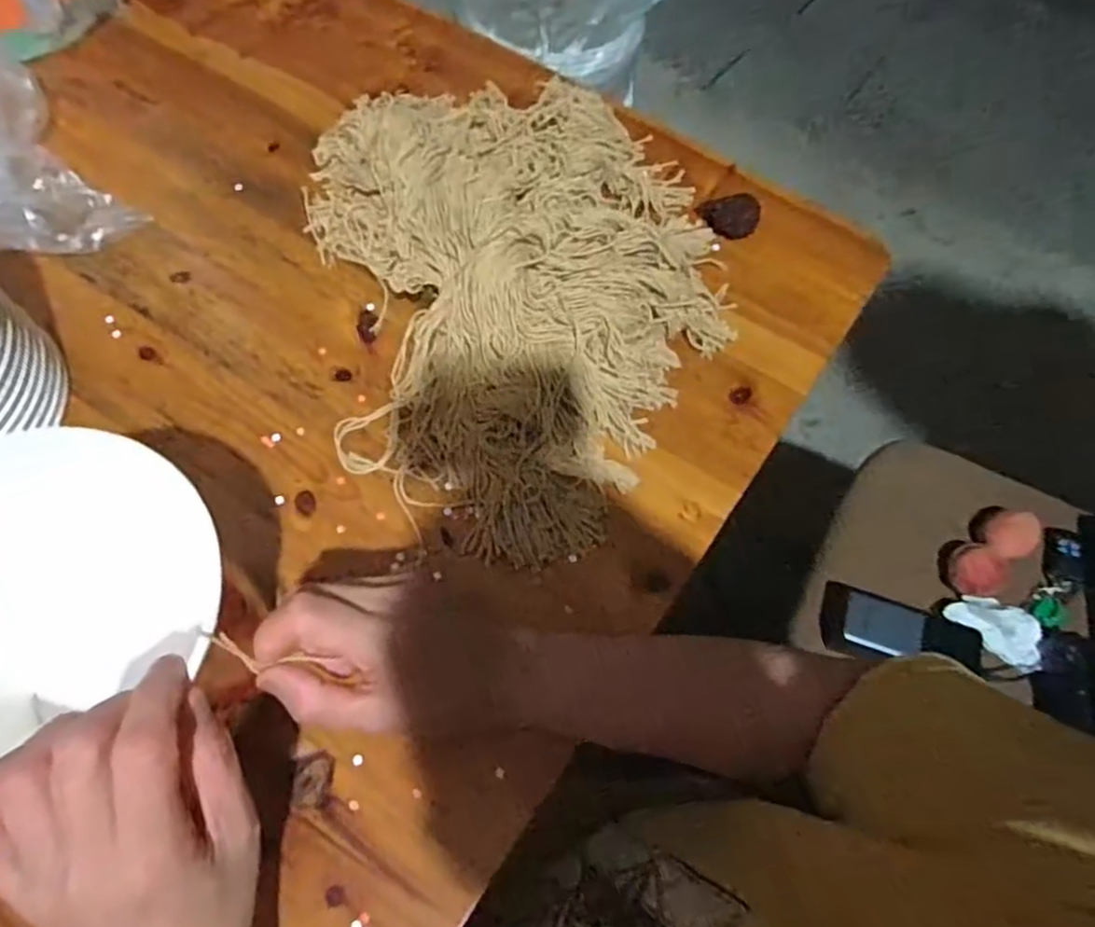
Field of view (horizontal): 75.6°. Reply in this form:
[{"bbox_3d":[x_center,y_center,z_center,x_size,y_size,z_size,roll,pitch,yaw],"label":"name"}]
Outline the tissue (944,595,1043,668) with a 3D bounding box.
[{"bbox_3d":[0.439,0.156,0.688,0.094,0.031,0.049,26,68,10],"label":"tissue"}]

